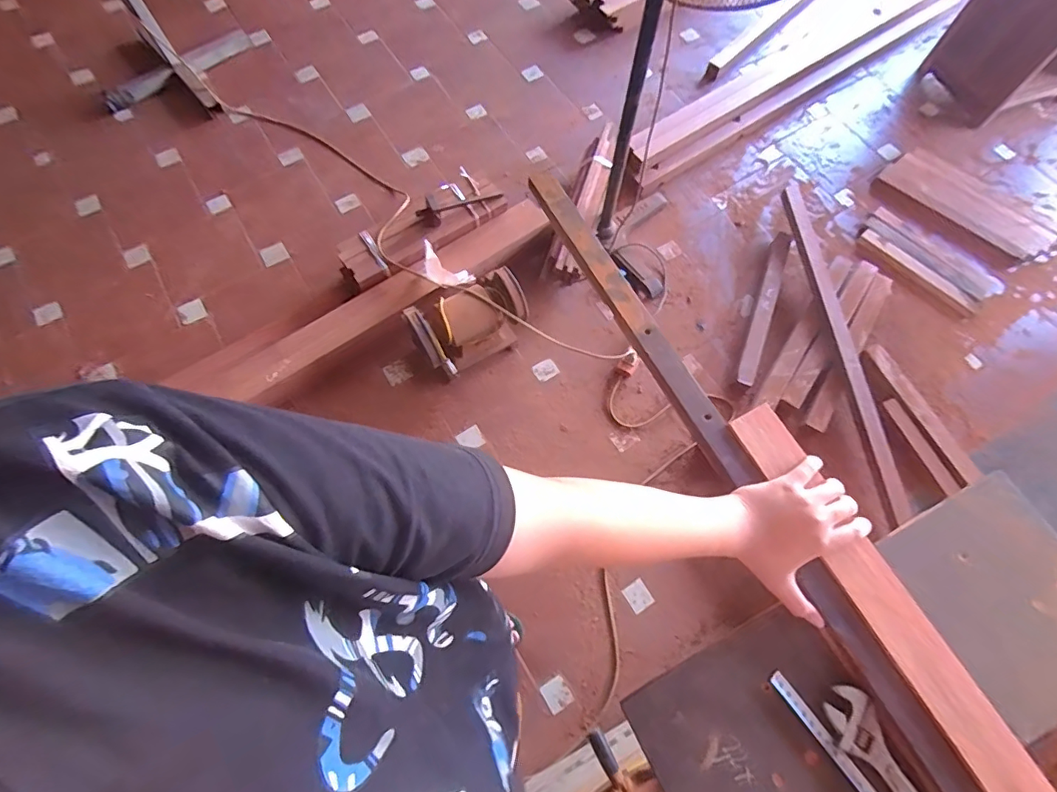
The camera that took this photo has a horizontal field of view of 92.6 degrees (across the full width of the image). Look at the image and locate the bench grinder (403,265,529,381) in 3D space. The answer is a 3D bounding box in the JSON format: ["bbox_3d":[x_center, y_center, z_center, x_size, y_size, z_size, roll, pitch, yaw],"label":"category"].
[{"bbox_3d":[-0.170,-0.201,1.421,0.295,0.233,0.153,-30,71,-11],"label":"bench grinder"}]

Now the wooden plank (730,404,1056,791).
[{"bbox_3d":[0.382,0.257,0.478,0.065,0.026,0.565,-26,72,-12],"label":"wooden plank"}]

